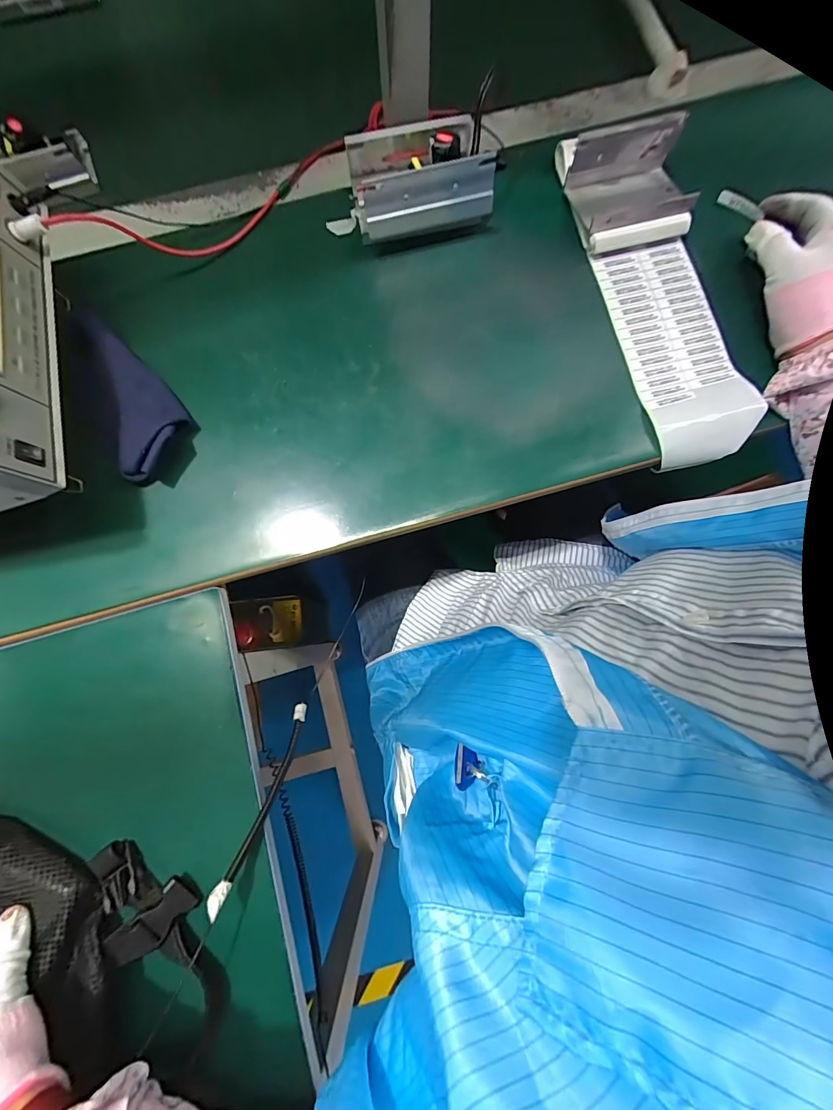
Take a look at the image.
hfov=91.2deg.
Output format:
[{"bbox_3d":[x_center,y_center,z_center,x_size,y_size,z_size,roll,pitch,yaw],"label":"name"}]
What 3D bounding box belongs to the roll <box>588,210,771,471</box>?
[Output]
[{"bbox_3d":[0.262,-0.219,0.414,0.104,0.032,0.249,-15,80,-2],"label":"roll"}]

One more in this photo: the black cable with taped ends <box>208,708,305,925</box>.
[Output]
[{"bbox_3d":[-0.133,0.214,0.360,0.015,0.010,0.165,16,51,5],"label":"black cable with taped ends"}]

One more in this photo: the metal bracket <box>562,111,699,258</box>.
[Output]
[{"bbox_3d":[0.221,-0.382,0.418,0.111,0.052,0.105,-12,78,-1],"label":"metal bracket"}]

